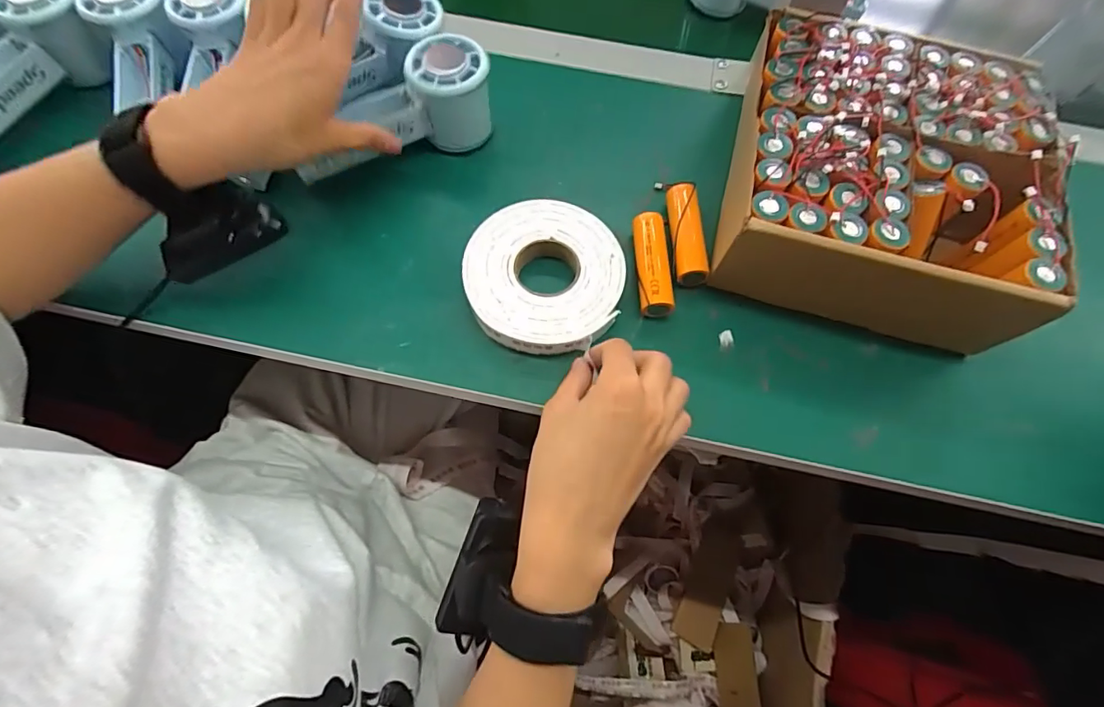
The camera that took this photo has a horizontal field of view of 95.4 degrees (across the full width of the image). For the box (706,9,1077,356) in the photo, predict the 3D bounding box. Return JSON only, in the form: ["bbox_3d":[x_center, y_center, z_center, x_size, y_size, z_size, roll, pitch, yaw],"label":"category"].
[{"bbox_3d":[0.219,-0.120,0.344,0.185,0.081,0.190,16,68,4],"label":"box"}]

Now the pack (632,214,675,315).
[{"bbox_3d":[0.068,-0.062,0.344,0.022,0.018,0.071,-1,67,-3],"label":"pack"}]

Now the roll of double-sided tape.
[{"bbox_3d":[-0.005,-0.053,0.337,0.102,0.016,0.105,1,67,-2],"label":"roll of double-sided tape"}]

